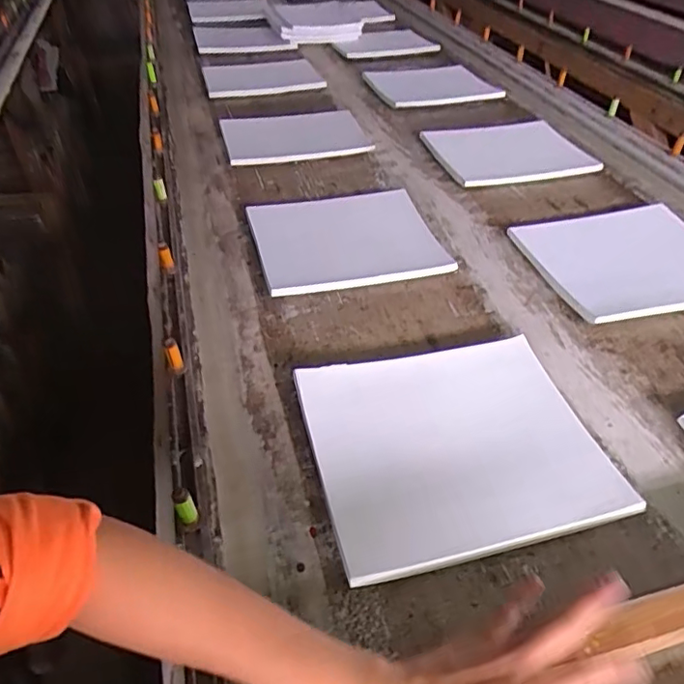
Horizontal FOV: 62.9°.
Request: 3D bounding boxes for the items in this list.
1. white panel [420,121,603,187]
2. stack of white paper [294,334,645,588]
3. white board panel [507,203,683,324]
[{"bbox_3d":[0.311,-0.368,1.064,0.266,0.012,0.231,-10,43,-11],"label":"white panel"},{"bbox_3d":[0.105,0.098,0.556,0.264,0.030,0.234,-10,43,-11],"label":"stack of white paper"},{"bbox_3d":[0.411,-0.122,0.795,0.270,0.021,0.235,-10,43,-11],"label":"white board panel"}]

